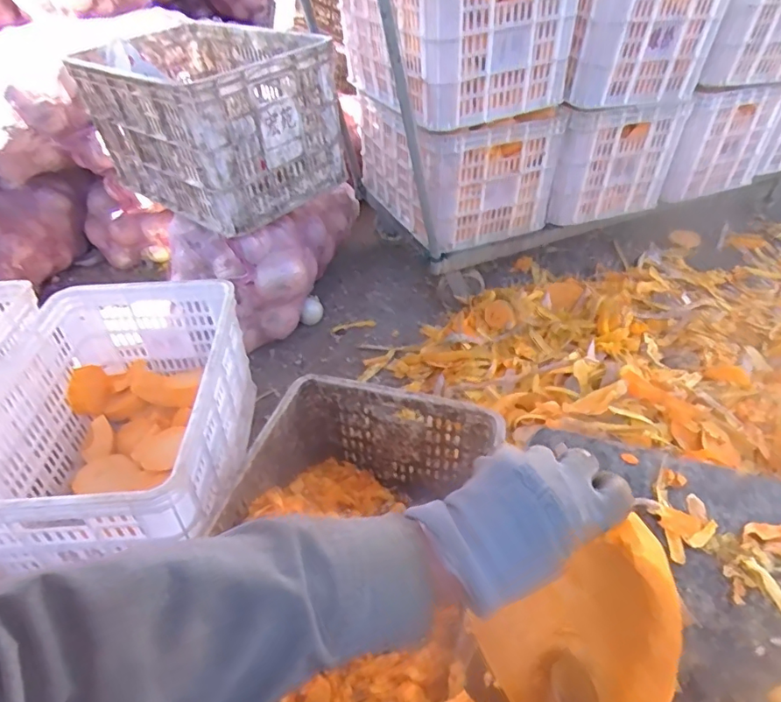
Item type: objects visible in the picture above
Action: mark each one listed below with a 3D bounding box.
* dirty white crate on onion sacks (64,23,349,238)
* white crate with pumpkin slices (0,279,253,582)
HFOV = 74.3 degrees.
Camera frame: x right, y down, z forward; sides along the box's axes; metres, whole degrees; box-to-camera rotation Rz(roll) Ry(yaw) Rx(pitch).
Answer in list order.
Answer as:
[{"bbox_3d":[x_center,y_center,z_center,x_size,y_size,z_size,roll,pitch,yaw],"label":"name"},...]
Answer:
[{"bbox_3d":[-0.403,-0.505,1.151,0.515,0.308,0.367,24,46,27],"label":"dirty white crate on onion sacks"},{"bbox_3d":[-0.481,0.121,0.924,0.383,0.241,0.511,-3,40,-3],"label":"white crate with pumpkin slices"}]

